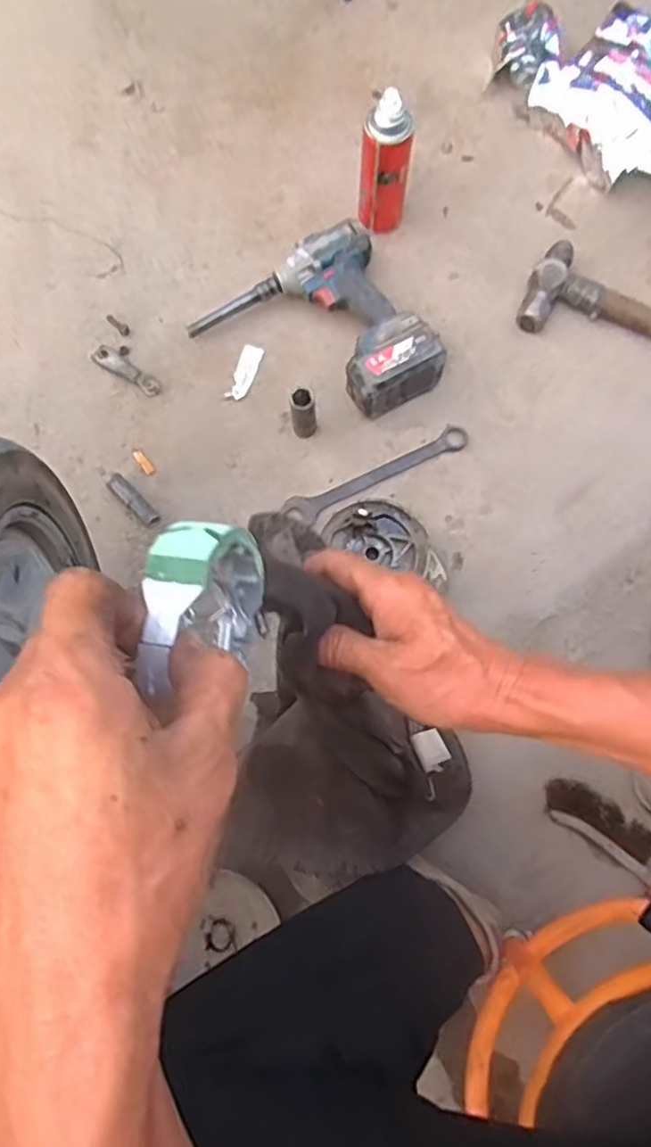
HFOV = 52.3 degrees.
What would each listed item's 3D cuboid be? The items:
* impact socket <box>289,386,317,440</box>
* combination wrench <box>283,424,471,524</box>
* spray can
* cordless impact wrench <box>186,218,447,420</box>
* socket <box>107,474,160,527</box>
[{"bbox_3d":[-0.026,-0.190,0.795,0.029,0.081,0.031,-5,78,0],"label":"impact socket"},{"bbox_3d":[0.064,-0.125,0.812,0.242,0.018,0.045,-29,79,-5],"label":"combination wrench"},{"bbox_3d":[0.074,-0.495,0.820,0.058,0.172,0.049,5,78,2],"label":"spray can"},{"bbox_3d":[-0.013,-0.289,0.820,0.247,0.080,0.238,-28,79,-5],"label":"cordless impact wrench"},{"bbox_3d":[-0.234,-0.089,0.808,0.021,0.020,0.085,-44,81,-8],"label":"socket"}]

